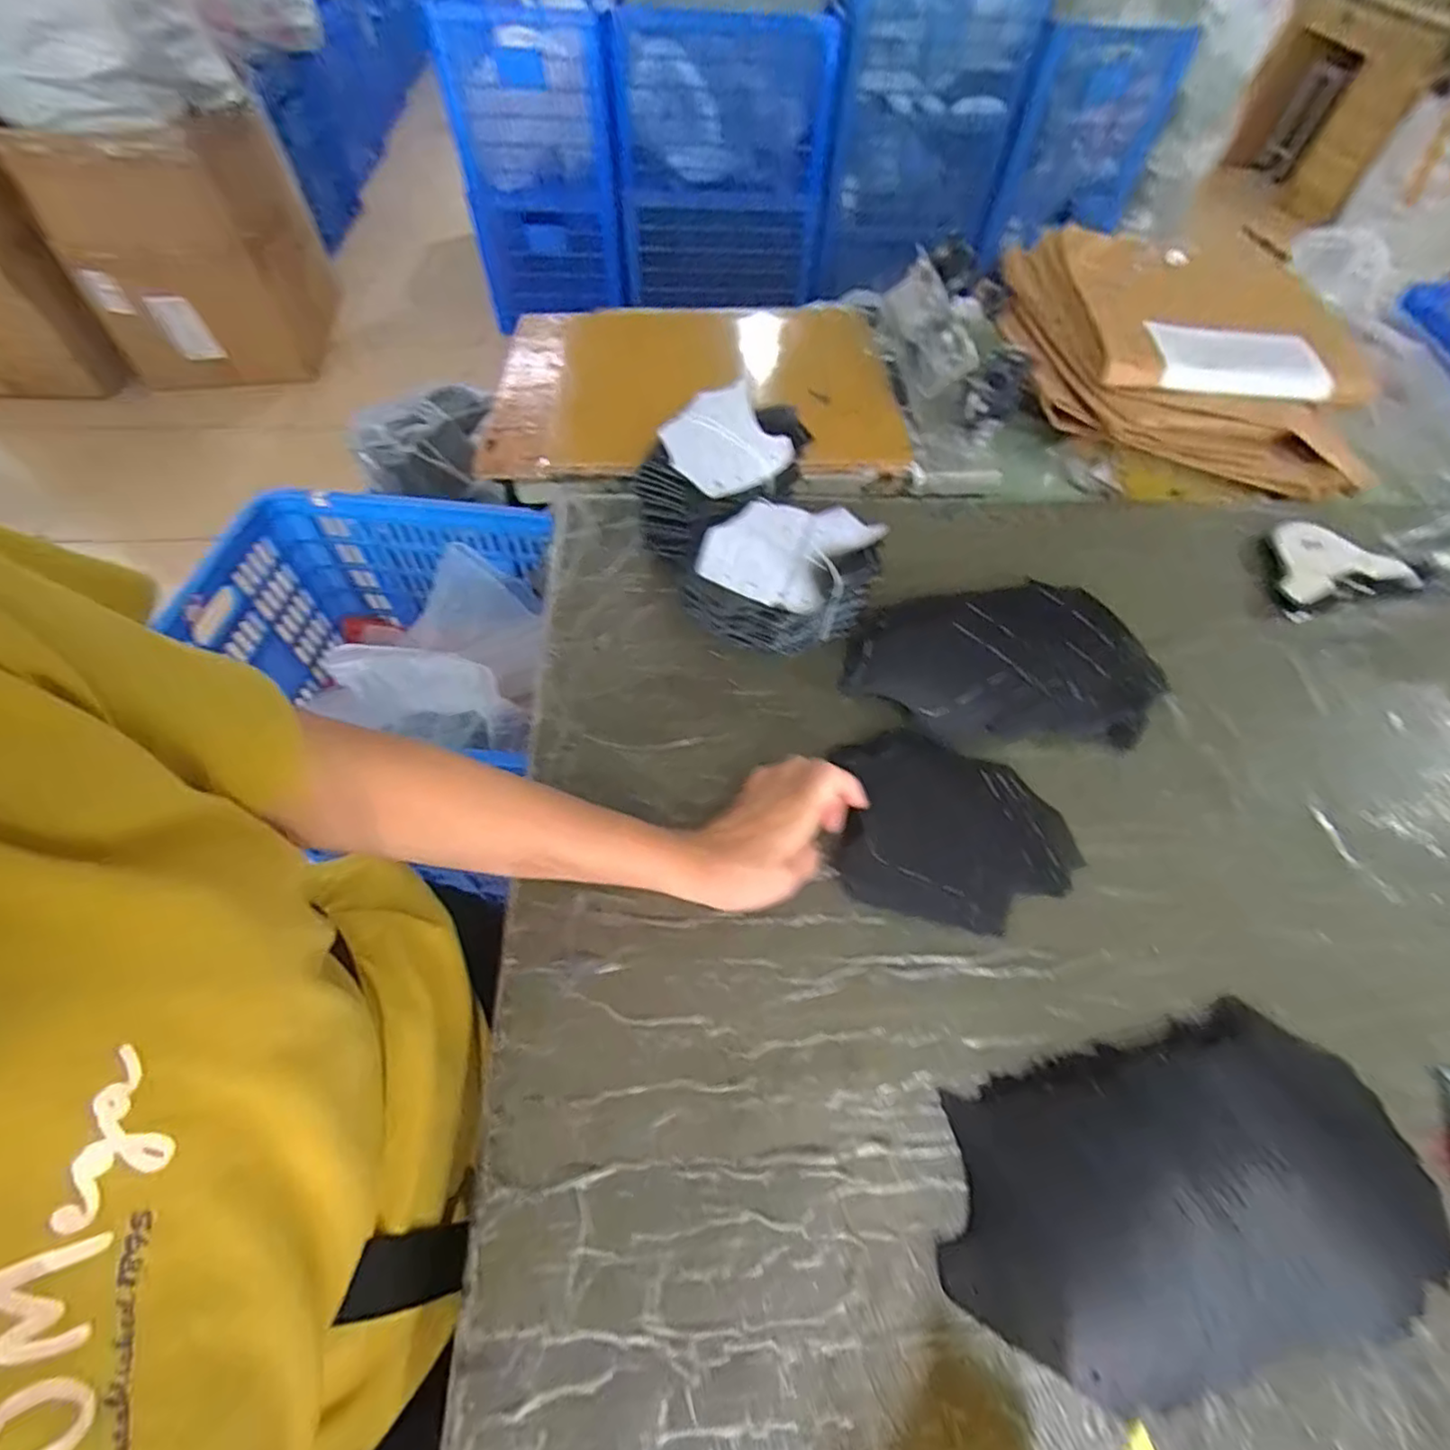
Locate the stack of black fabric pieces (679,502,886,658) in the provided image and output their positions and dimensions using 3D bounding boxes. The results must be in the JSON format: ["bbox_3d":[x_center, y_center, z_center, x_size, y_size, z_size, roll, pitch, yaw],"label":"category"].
[{"bbox_3d":[0.045,-0.120,0.526,0.149,0.093,0.093,8,57,2],"label":"stack of black fabric pieces"}]

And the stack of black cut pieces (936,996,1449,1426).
[{"bbox_3d":[0.264,0.264,0.356,0.283,0.022,0.153,-11,58,-9],"label":"stack of black cut pieces"}]

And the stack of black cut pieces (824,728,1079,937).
[{"bbox_3d":[0.165,0.077,0.454,0.174,0.023,0.132,16,61,6],"label":"stack of black cut pieces"}]

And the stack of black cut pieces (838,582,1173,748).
[{"bbox_3d":[0.230,-0.059,0.523,0.243,0.055,0.141,-1,57,-3],"label":"stack of black cut pieces"}]

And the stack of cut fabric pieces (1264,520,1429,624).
[{"bbox_3d":[0.590,-0.161,0.620,0.142,0.029,0.098,-14,59,-11],"label":"stack of cut fabric pieces"}]

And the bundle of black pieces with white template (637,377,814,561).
[{"bbox_3d":[0.003,-0.215,0.571,0.113,0.105,0.154,23,59,12],"label":"bundle of black pieces with white template"}]

